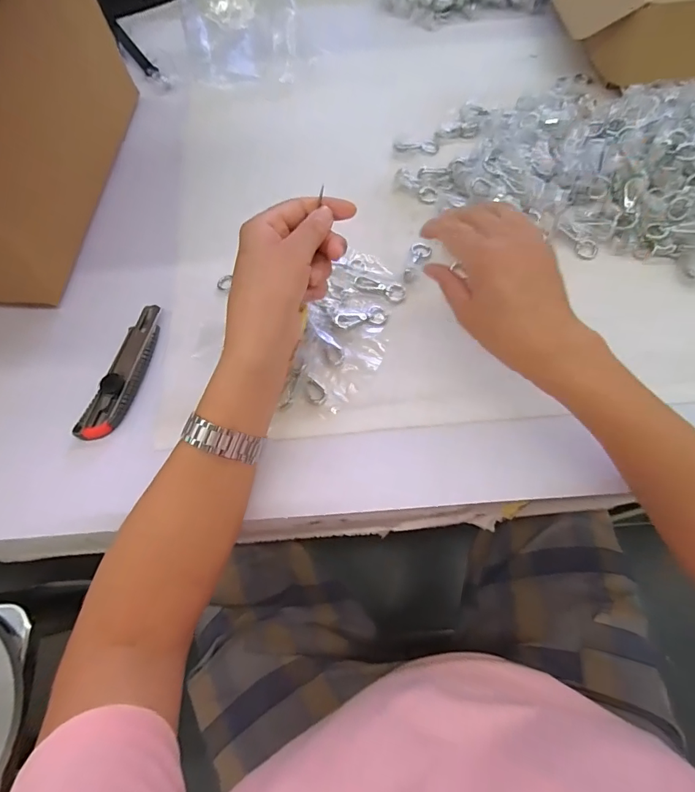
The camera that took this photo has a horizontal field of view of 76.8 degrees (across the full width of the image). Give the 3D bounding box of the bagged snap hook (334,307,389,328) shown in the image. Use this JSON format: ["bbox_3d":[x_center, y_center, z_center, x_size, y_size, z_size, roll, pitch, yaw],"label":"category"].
[{"bbox_3d":[0.014,-0.081,0.454,0.054,0.008,0.021,-17,68,-5],"label":"bagged snap hook"}]

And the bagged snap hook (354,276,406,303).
[{"bbox_3d":[0.035,-0.116,0.471,0.055,0.004,0.021,12,68,7],"label":"bagged snap hook"}]

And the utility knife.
[{"bbox_3d":[-0.222,-0.025,0.443,0.035,0.021,0.150,14,68,8],"label":"utility knife"}]

